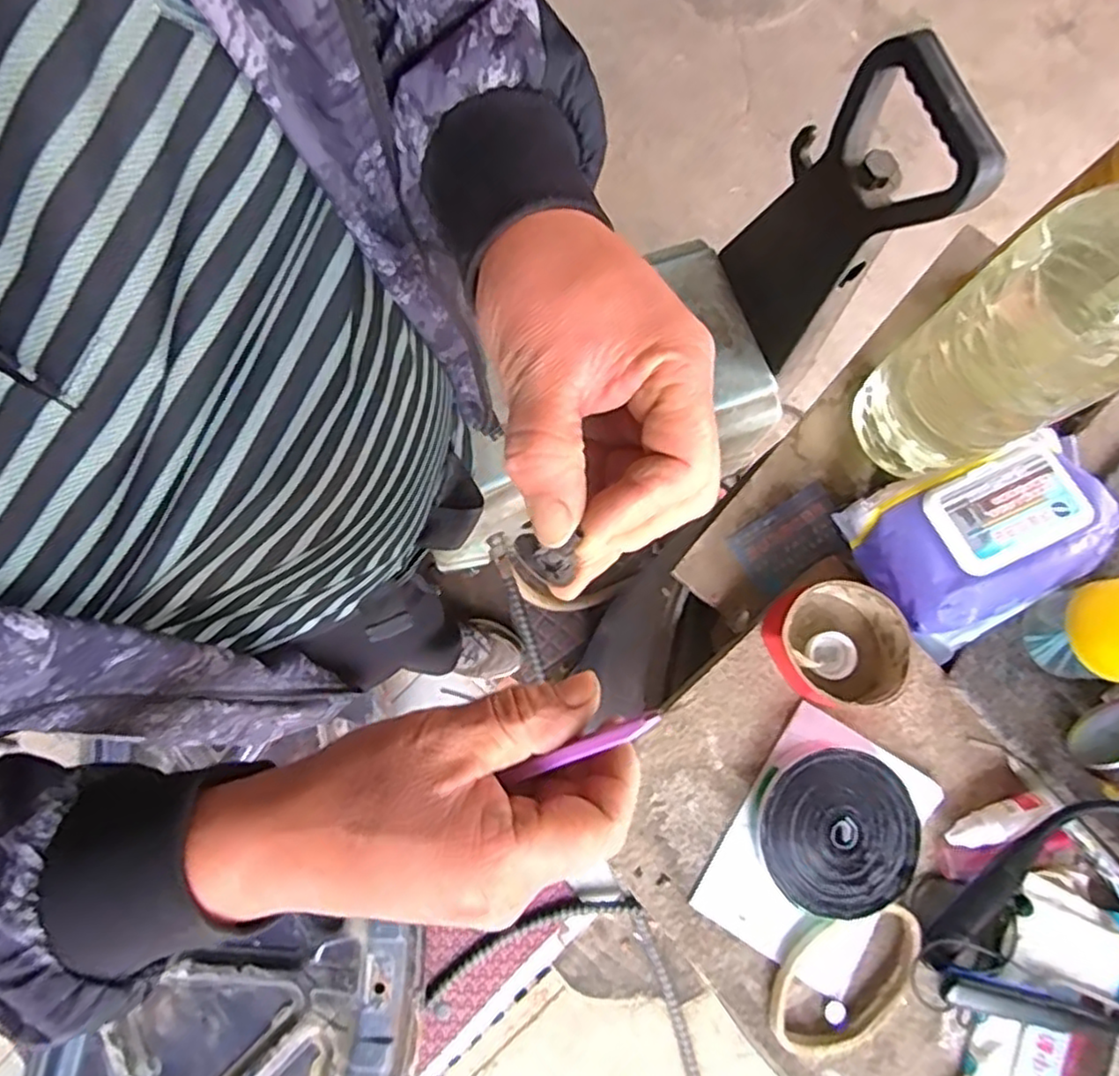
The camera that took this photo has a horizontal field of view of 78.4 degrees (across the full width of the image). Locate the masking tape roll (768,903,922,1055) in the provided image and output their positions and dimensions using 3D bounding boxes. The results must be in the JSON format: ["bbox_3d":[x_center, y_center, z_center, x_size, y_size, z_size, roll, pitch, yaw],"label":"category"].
[{"bbox_3d":[0.174,0.267,0.418,0.062,0.014,0.107,42,79,7],"label":"masking tape roll"}]

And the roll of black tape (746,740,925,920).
[{"bbox_3d":[0.171,0.180,0.426,0.094,0.026,0.094,1,77,-2],"label":"roll of black tape"}]

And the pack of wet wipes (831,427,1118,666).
[{"bbox_3d":[0.286,0.005,0.459,0.158,0.058,0.112,-19,78,-7],"label":"pack of wet wipes"}]

